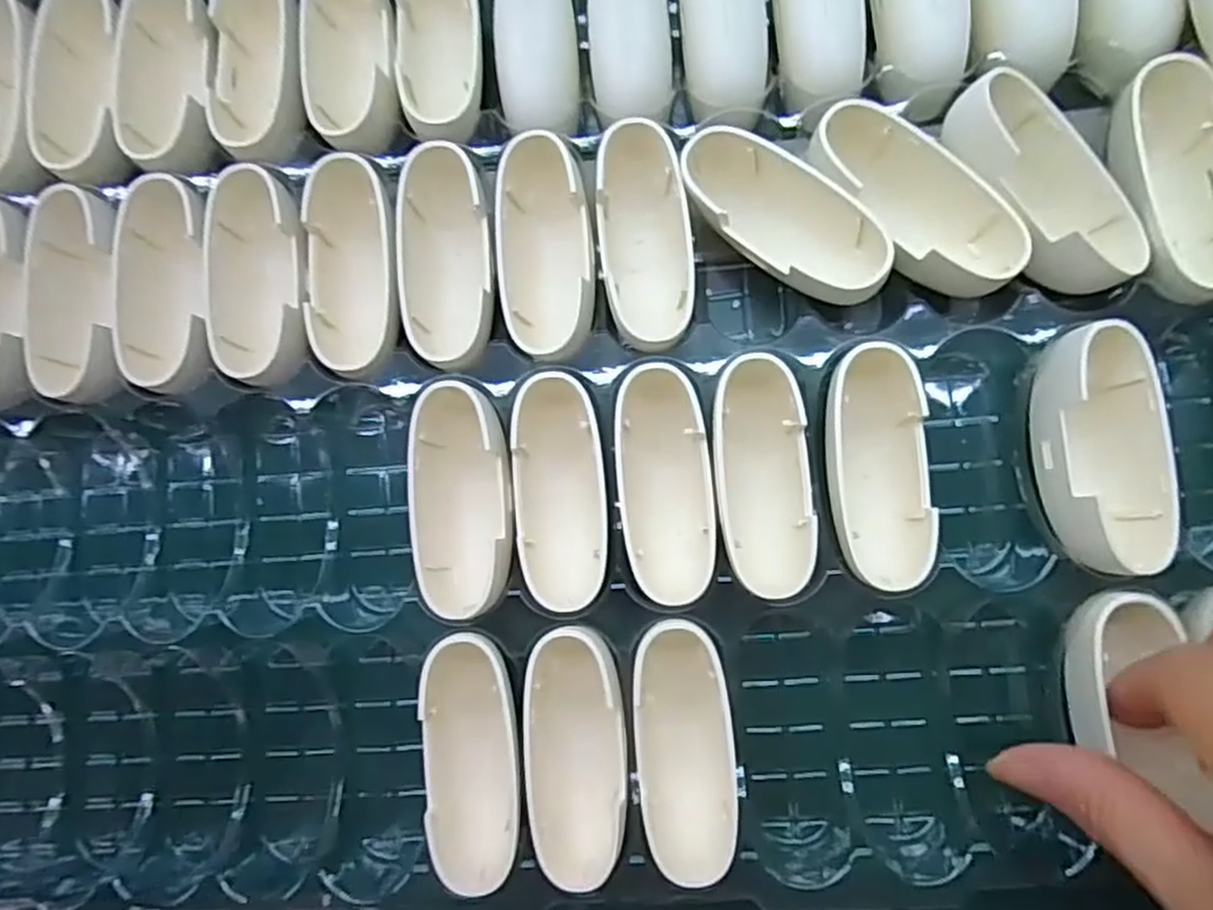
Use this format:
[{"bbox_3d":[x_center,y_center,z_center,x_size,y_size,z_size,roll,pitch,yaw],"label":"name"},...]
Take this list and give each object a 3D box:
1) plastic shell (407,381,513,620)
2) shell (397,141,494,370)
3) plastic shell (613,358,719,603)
[{"bbox_3d":[-0.043,0.014,0.232,0.028,0.025,0.067,-7,84,4],"label":"plastic shell"},{"bbox_3d":[-0.050,-0.062,0.239,0.029,0.020,0.071,-4,84,4],"label":"shell"},{"bbox_3d":[0.018,0.009,0.228,0.027,0.023,0.067,-7,84,4],"label":"plastic shell"}]

